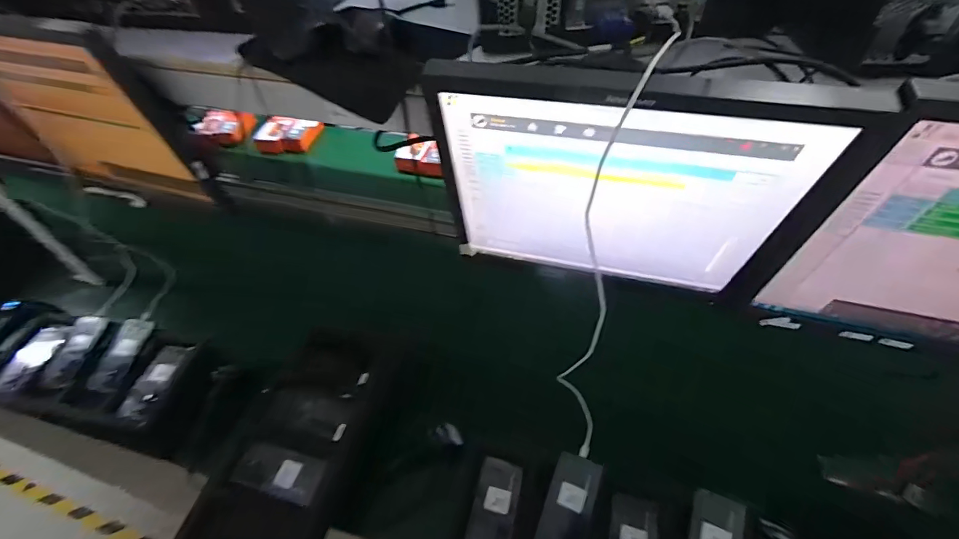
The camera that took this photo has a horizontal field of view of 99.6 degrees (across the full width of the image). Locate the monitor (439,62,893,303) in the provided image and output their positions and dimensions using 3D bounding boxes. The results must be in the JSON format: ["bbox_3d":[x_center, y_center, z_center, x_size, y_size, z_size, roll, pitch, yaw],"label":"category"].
[{"bbox_3d":[0.145,-0.077,0.451,0.369,0.279,0.070,11,50,12],"label":"monitor"}]

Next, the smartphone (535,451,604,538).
[{"bbox_3d":[0.150,0.395,0.677,0.073,0.008,0.155,18,64,17],"label":"smartphone"}]

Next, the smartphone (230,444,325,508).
[{"bbox_3d":[-0.364,0.372,0.740,0.152,0.009,0.077,14,63,3],"label":"smartphone"}]

